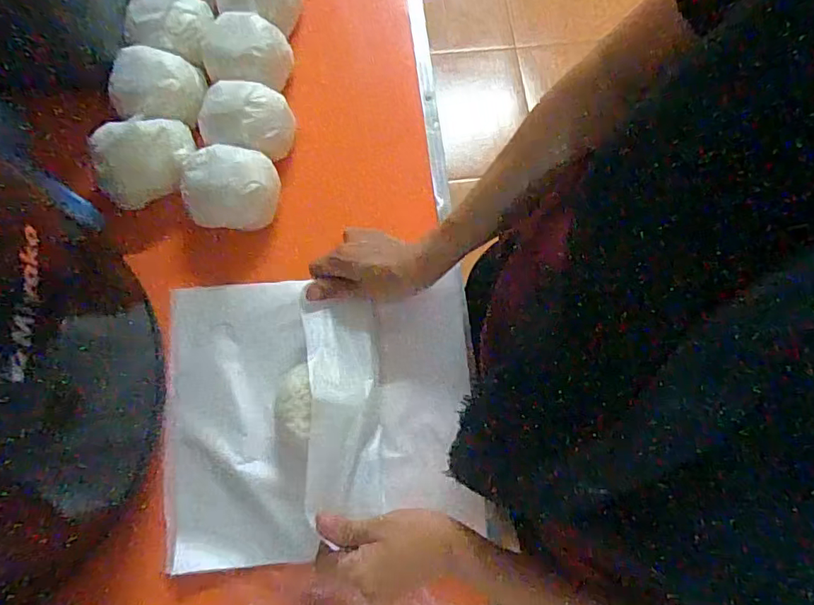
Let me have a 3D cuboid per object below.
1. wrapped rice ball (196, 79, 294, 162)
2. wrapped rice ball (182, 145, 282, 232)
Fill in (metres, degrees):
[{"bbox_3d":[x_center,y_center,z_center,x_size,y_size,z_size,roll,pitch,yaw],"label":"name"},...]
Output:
[{"bbox_3d":[-0.156,-0.179,0.531,0.086,0.037,0.068,7,74,0],"label":"wrapped rice ball"},{"bbox_3d":[-0.165,-0.109,0.520,0.082,0.042,0.067,-5,74,-3],"label":"wrapped rice ball"}]

